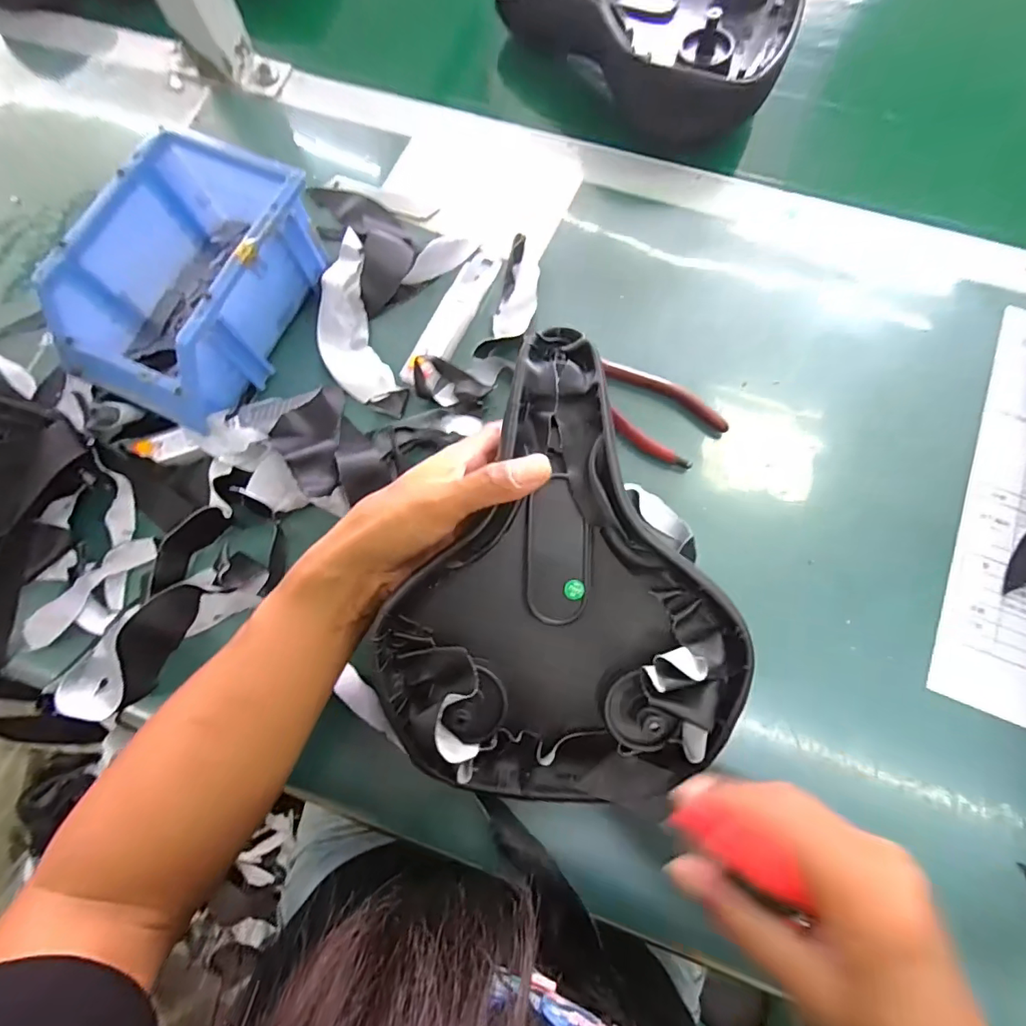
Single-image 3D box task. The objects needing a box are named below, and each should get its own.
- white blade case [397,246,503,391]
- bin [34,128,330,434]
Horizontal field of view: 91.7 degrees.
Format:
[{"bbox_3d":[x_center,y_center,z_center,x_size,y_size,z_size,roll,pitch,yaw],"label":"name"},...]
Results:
[{"bbox_3d":[-0.045,-0.147,0.369,0.027,0.012,0.119,23,78,6],"label":"white blade case"},{"bbox_3d":[-0.219,-0.164,0.348,0.117,0.075,0.187,22,77,7],"label":"bin"}]

